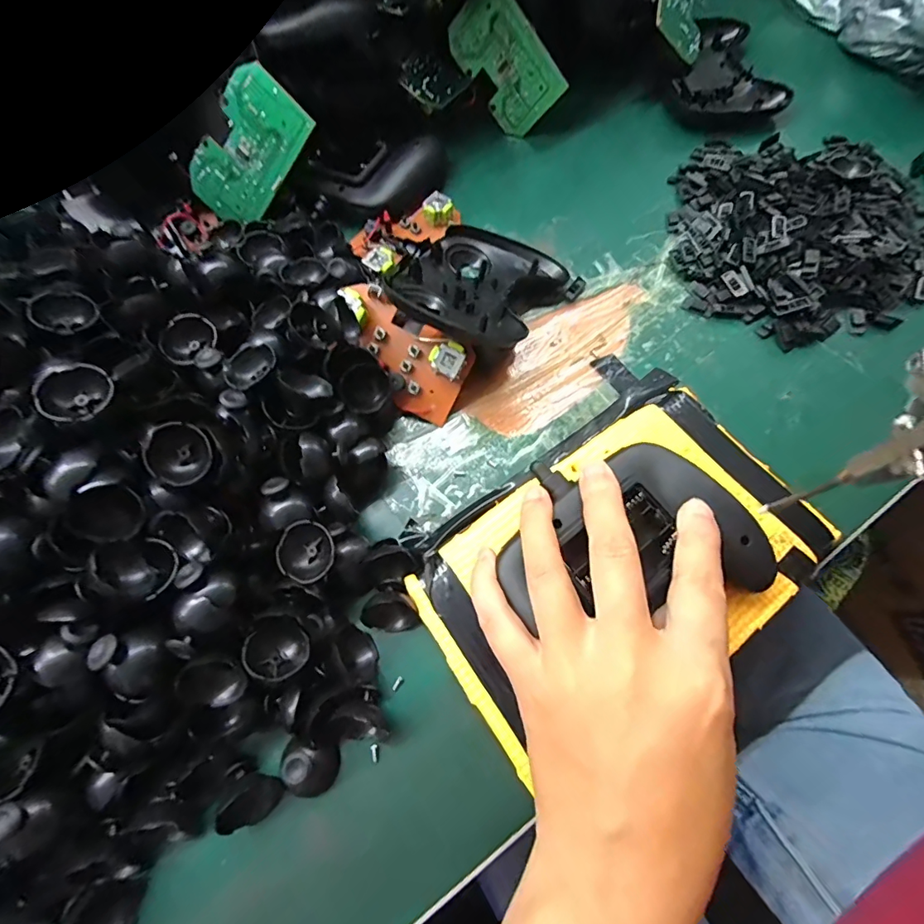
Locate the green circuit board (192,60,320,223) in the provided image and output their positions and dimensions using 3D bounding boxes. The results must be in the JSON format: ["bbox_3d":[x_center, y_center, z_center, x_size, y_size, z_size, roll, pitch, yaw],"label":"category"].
[{"bbox_3d":[-0.140,-0.202,0.303,0.053,0.004,0.090,41,116,-12],"label":"green circuit board"}]

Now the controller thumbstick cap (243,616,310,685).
[{"bbox_3d":[-0.083,0.084,0.207,0.024,0.012,0.027,48,39,-3],"label":"controller thumbstick cap"}]

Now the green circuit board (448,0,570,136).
[{"bbox_3d":[0.033,-0.302,0.352,0.090,0.054,0.004,47,42,-16],"label":"green circuit board"}]

